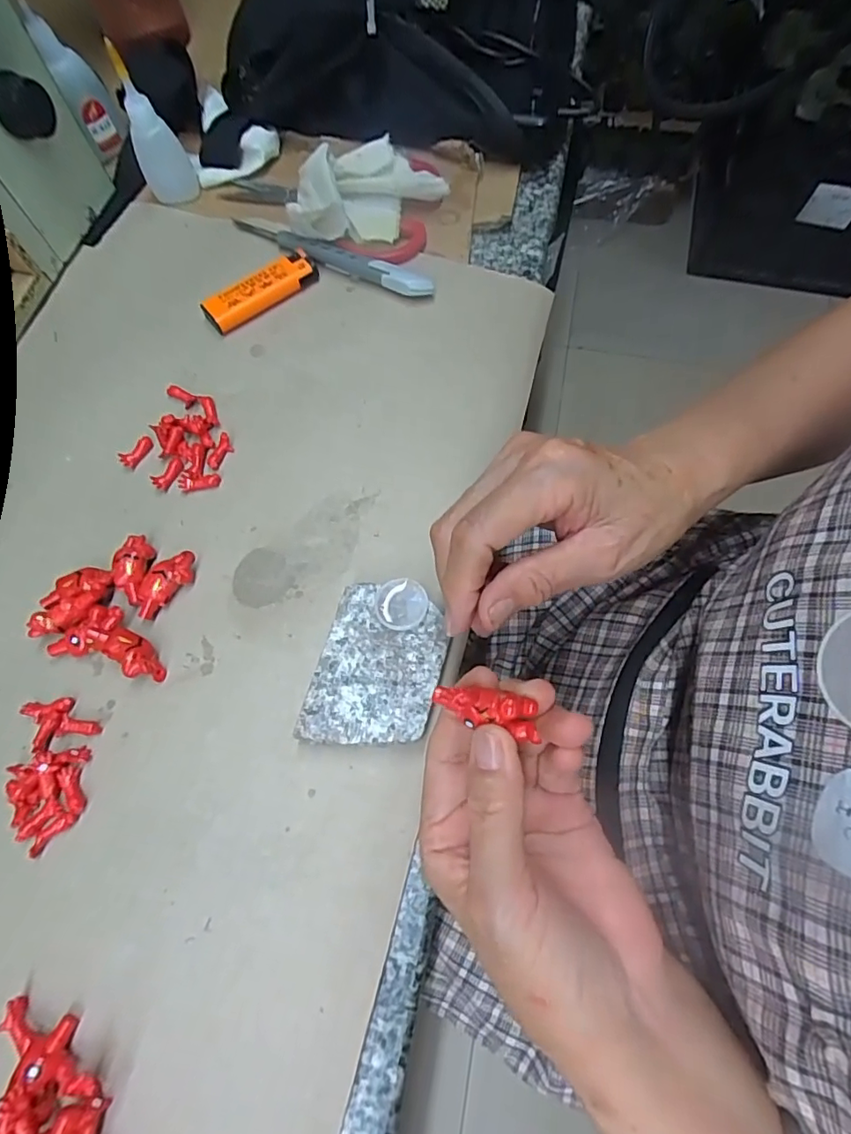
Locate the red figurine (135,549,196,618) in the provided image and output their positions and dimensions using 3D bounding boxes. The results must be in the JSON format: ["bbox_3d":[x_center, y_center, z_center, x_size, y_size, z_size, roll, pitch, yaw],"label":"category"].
[{"bbox_3d":[-0.144,0.009,0.294,0.018,0.014,0.041,38,75,14],"label":"red figurine"}]

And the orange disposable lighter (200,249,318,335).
[{"bbox_3d":[-0.111,-0.186,0.357,0.079,0.014,0.025,-40,73,-12],"label":"orange disposable lighter"}]

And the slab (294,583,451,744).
[{"bbox_3d":[-0.024,0.054,0.273,0.059,0.019,0.078,15,71,7],"label":"slab"}]

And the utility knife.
[{"bbox_3d":[-0.067,-0.215,0.365,0.155,0.015,0.018,24,72,10],"label":"utility knife"}]

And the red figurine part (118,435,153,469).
[{"bbox_3d":[-0.178,-0.072,0.329,0.009,0.007,0.023,29,73,10],"label":"red figurine part"}]

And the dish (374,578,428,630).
[{"bbox_3d":[-0.013,0.019,0.273,0.026,0.004,0.026,-1,71,2],"label":"dish"}]

